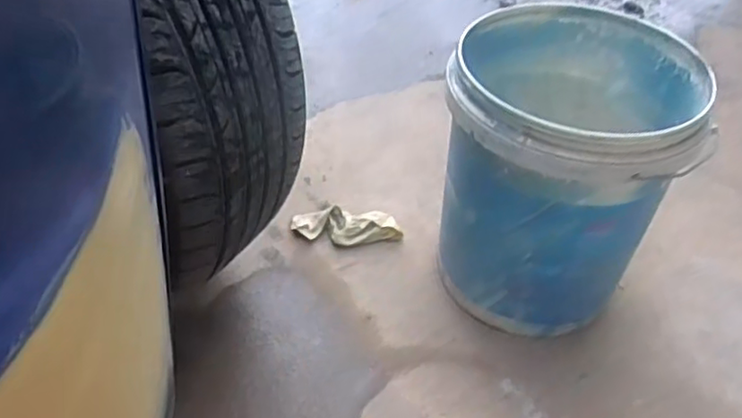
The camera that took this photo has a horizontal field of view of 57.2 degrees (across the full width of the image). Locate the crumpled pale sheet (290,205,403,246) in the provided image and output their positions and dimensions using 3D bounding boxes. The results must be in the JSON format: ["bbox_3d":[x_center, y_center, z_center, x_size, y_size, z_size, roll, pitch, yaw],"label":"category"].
[{"bbox_3d":[-0.039,0.029,1.098,0.172,0.032,0.061,1,47,-4],"label":"crumpled pale sheet"}]

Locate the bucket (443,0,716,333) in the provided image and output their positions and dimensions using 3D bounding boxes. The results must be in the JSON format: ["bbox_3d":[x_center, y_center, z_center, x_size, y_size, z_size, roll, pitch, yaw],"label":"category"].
[{"bbox_3d":[0.250,-0.042,0.941,0.292,0.373,0.310,2,47,-2],"label":"bucket"}]

